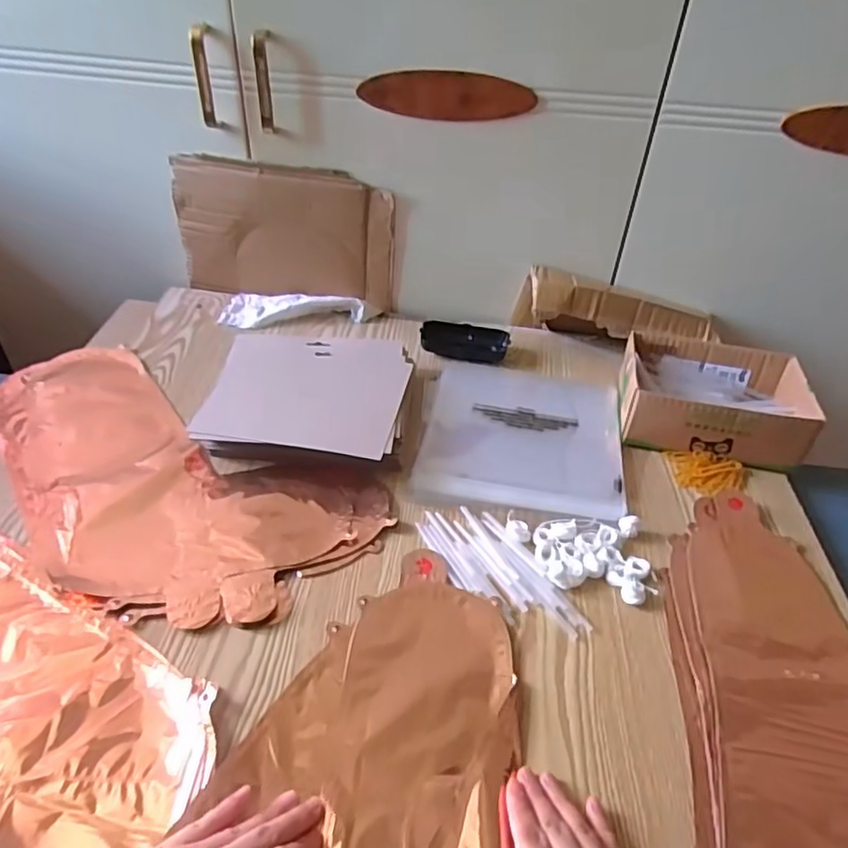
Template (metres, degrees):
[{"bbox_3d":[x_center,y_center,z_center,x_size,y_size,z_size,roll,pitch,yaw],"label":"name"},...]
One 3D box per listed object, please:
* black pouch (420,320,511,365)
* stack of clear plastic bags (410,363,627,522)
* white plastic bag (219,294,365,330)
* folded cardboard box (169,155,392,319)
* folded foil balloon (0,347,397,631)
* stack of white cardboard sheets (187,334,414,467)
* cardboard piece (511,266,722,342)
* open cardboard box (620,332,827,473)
[{"bbox_3d":[0.052,-0.103,0.772,0.107,0.023,0.048,5,39,1],"label":"black pouch"},{"bbox_3d":[0.105,0.007,0.662,0.201,0.012,0.228,9,39,5],"label":"stack of clear plastic bags"},{"bbox_3d":[-0.171,-0.151,0.812,0.177,0.025,0.069,2,39,-3],"label":"white plastic bag"},{"bbox_3d":[-0.173,-0.234,0.790,0.270,0.176,0.034,11,40,8],"label":"folded cardboard box"},{"bbox_3d":[-0.268,0.044,0.590,0.443,0.008,0.220,25,43,23],"label":"folded foil balloon"},{"bbox_3d":[-0.120,-0.026,0.654,0.198,0.043,0.193,6,39,2],"label":"stack of white cardboard sheets"},{"bbox_3d":[0.242,-0.139,0.788,0.245,0.084,0.067,4,39,-1],"label":"cardboard piece"},{"bbox_3d":[0.306,-0.026,0.671,0.185,0.067,0.143,8,39,3],"label":"open cardboard box"}]

